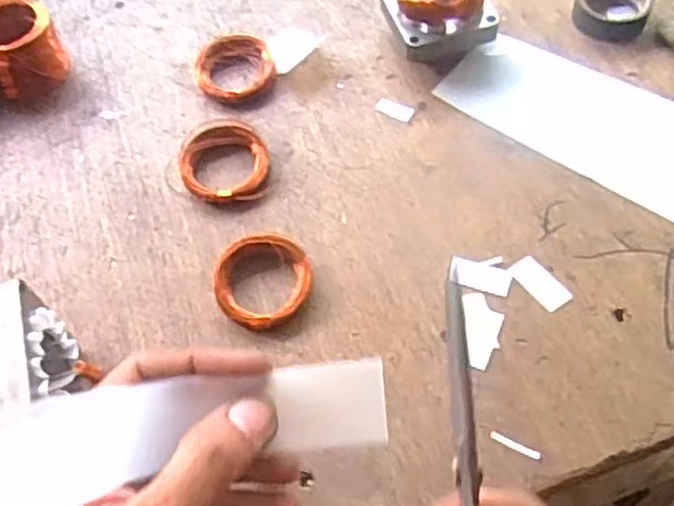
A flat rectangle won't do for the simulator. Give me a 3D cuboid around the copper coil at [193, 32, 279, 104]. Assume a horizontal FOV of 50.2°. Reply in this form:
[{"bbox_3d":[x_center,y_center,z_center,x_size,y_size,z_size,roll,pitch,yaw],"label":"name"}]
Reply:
[{"bbox_3d":[-0.064,-0.117,0.455,0.050,0.019,0.044,-14,58,-4],"label":"copper coil"}]

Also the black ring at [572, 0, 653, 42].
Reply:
[{"bbox_3d":[0.177,-0.161,0.464,0.045,0.017,0.045,-2,58,3],"label":"black ring"}]

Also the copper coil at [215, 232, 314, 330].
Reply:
[{"bbox_3d":[-0.037,0.015,0.376,0.050,0.019,0.049,-2,58,3],"label":"copper coil"}]

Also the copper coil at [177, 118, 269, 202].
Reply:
[{"bbox_3d":[-0.067,-0.055,0.419,0.050,0.012,0.058,-24,59,-10],"label":"copper coil"}]

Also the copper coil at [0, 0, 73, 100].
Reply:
[{"bbox_3d":[-0.203,-0.132,0.466,0.047,0.040,0.058,-27,60,-12],"label":"copper coil"}]

